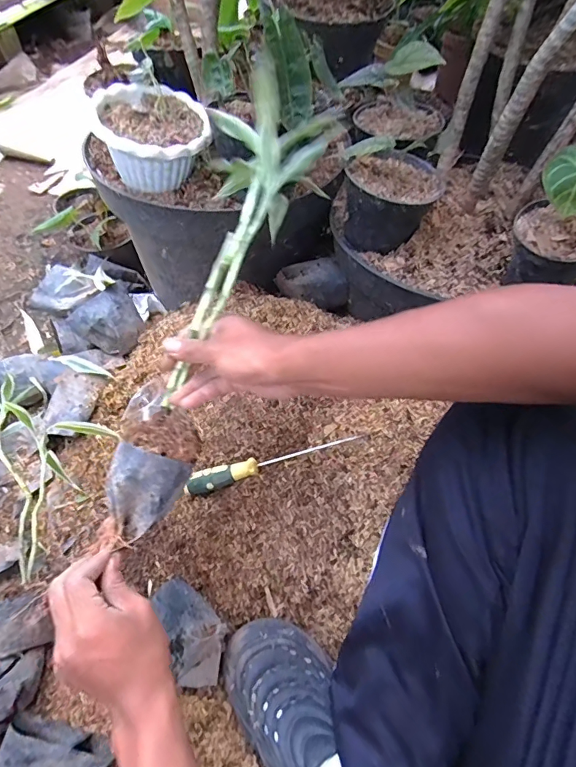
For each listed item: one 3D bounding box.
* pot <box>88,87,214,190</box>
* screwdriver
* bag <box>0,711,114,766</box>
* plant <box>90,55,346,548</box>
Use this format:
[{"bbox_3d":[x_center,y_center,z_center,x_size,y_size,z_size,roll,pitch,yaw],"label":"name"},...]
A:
[{"bbox_3d":[-0.168,-0.307,0.566,0.126,0.075,0.139,-9,55,-11],"label":"pot"},{"bbox_3d":[-0.023,0.097,0.554,0.229,0.027,0.026,-18,55,4],"label":"screwdriver"},{"bbox_3d":[-0.240,0.397,0.449,0.096,0.076,0.085,15,54,6],"label":"bag"},{"bbox_3d":[-0.079,-0.073,0.458,0.100,0.115,0.471,18,82,8],"label":"plant"}]

